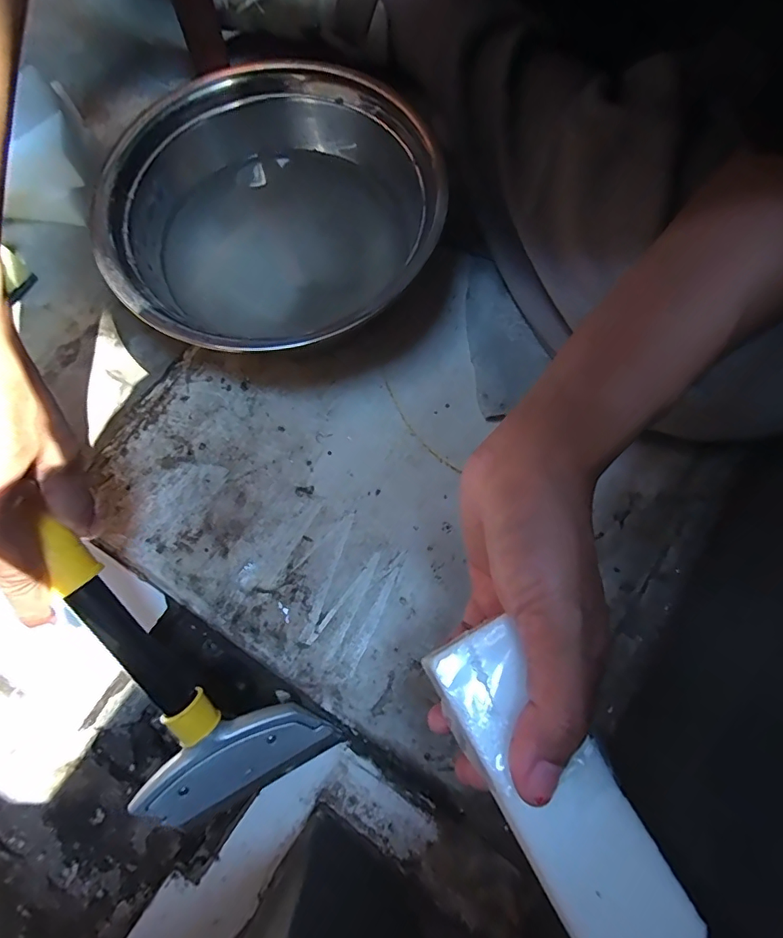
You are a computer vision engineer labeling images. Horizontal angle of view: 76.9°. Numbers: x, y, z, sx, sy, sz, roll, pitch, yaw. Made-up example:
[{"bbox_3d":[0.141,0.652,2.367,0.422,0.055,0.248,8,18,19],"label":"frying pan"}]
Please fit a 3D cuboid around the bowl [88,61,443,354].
[{"bbox_3d":[-0.085,-0.173,0.362,0.217,0.078,0.216,0,74,1],"label":"bowl"}]

